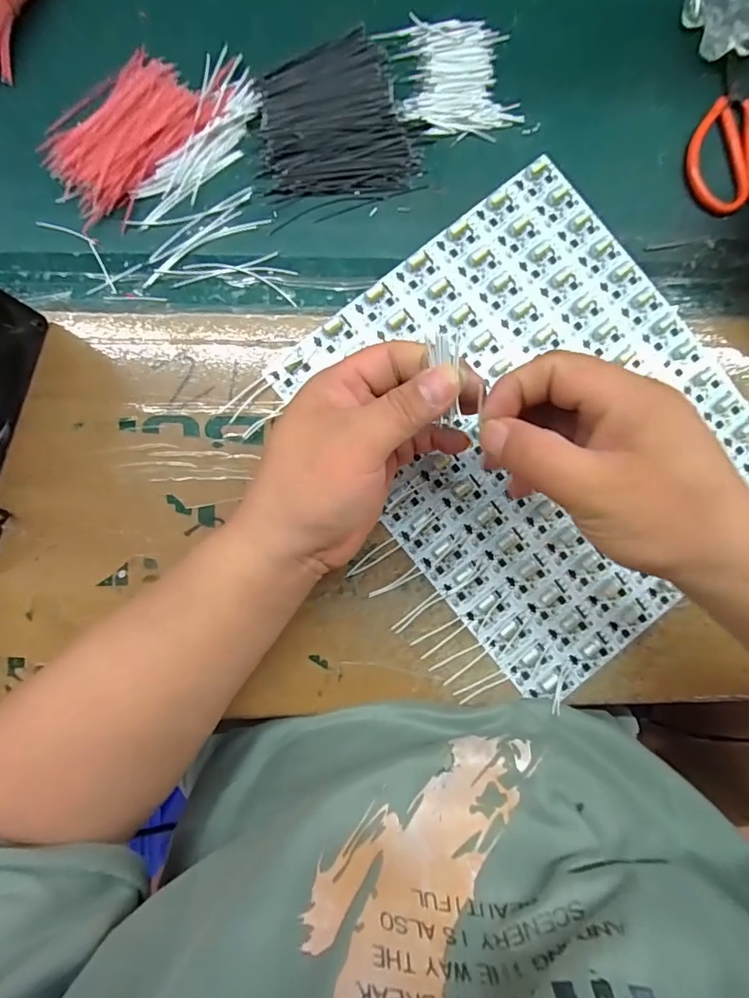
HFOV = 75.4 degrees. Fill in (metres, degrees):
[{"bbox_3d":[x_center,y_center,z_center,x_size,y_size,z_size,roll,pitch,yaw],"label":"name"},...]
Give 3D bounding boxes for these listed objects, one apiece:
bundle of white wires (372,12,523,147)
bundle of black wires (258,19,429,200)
[{"bbox_3d":[0.053,-0.286,0.329,0.082,0.004,0.081,-8,90,-3],"label":"bundle of white wires"},{"bbox_3d":[-0.023,-0.257,0.321,0.100,0.011,0.105,-4,89,-3],"label":"bundle of black wires"}]

